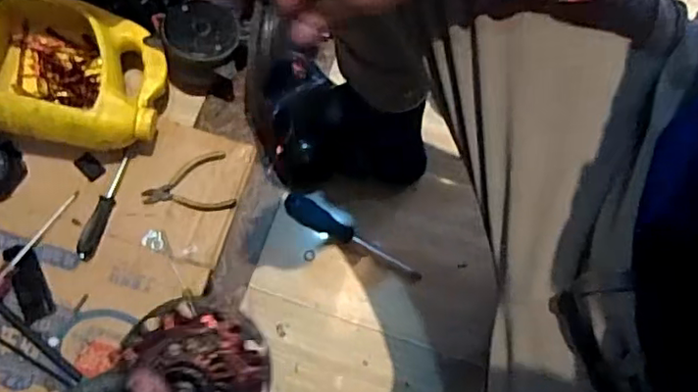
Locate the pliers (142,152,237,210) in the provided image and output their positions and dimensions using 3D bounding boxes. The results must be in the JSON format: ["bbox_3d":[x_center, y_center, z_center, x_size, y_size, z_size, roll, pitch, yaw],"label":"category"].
[{"bbox_3d":[-0.213,-0.010,0.804,0.113,0.006,0.078,-16,77,-4],"label":"pliers"}]

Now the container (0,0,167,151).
[{"bbox_3d":[-0.356,-0.159,0.789,0.220,0.114,0.184,4,77,1],"label":"container"}]

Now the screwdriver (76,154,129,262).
[{"bbox_3d":[-0.316,0.015,0.792,0.025,0.017,0.141,21,78,5],"label":"screwdriver"}]

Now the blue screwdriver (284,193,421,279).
[{"bbox_3d":[0.001,0.056,0.793,0.197,0.026,0.030,32,79,7],"label":"blue screwdriver"}]

